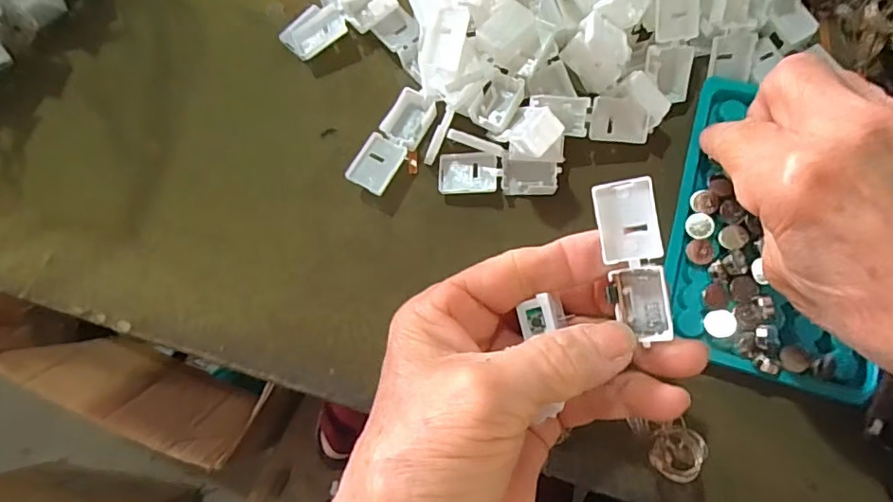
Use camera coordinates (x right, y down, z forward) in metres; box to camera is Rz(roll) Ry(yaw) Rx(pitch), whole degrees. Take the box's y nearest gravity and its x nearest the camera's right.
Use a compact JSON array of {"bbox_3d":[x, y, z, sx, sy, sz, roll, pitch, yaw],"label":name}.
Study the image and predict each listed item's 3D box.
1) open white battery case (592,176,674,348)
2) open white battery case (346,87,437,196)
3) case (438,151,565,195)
[{"bbox_3d":[0.065,0.003,0.183,0.018,0.014,0.054,-13,97,3],"label":"open white battery case"},{"bbox_3d":[-0.026,-0.053,0.258,0.020,0.013,0.054,29,83,9],"label":"open white battery case"},{"bbox_3d":[0.024,-0.037,0.253,0.055,0.012,0.021,0,80,4],"label":"case"}]

